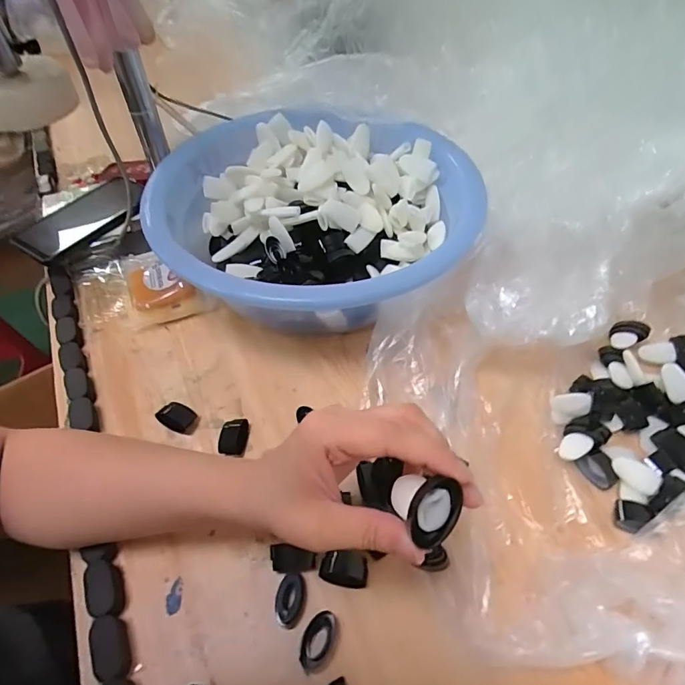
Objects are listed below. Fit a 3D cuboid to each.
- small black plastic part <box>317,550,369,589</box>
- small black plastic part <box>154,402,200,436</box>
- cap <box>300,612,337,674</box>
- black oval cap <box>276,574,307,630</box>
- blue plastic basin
[{"bbox_3d":[0.001,0.164,0.318,0.034,0.023,0.019,5,52,4],"label":"small black plastic part"},{"bbox_3d":[-0.150,0.070,0.402,0.033,0.020,0.024,18,54,15],"label":"small black plastic part"},{"bbox_3d":[-0.015,0.197,0.291,0.019,0.022,0.034,28,57,26],"label":"cap"},{"bbox_3d":[-0.036,0.181,0.310,0.021,0.009,0.032,13,53,11],"label":"black oval cap"},{"bbox_3d":[-0.039,-0.131,0.493,0.336,0.118,0.326,0,51,0],"label":"blue plastic basin"}]

